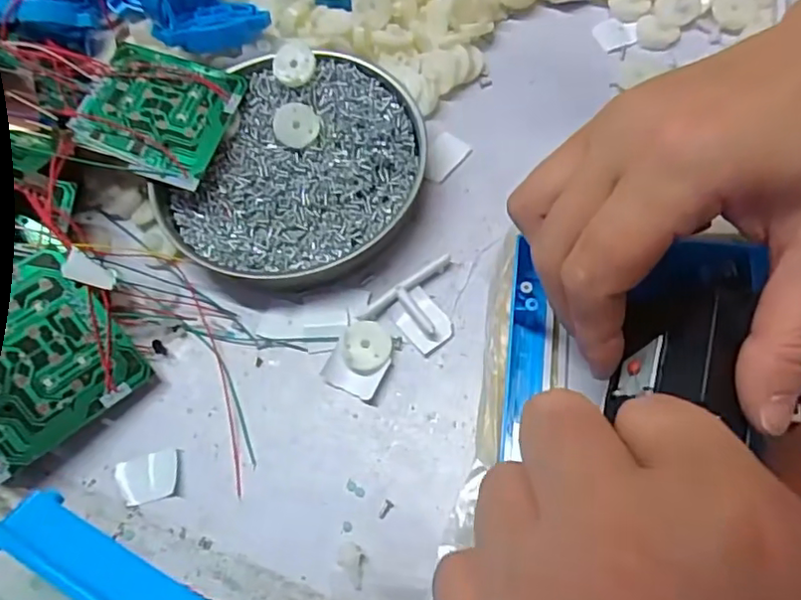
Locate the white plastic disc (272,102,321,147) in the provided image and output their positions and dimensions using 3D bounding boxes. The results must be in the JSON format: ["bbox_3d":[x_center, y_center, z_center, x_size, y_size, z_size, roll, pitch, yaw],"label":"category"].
[{"bbox_3d":[-0.055,-0.092,0.320,0.023,0.007,0.022,0,97,0],"label":"white plastic disc"}]

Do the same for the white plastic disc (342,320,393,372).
[{"bbox_3d":[-0.015,0.020,0.273,0.021,0.005,0.023,-2,66,5],"label":"white plastic disc"}]

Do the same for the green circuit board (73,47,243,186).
[{"bbox_3d":[-0.124,-0.096,0.310,0.070,0.006,0.072,15,66,-2],"label":"green circuit board"}]

